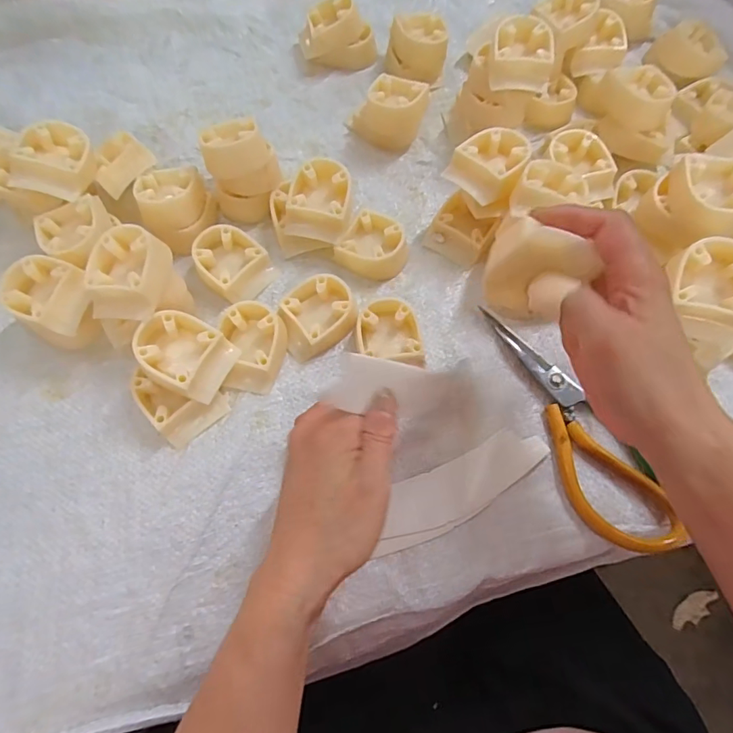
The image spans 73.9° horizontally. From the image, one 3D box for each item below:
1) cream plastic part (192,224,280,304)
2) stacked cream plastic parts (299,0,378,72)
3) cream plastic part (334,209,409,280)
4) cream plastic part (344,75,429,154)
[{"bbox_3d":[-0.103,-0.080,0.373,0.047,0.019,0.058,-41,73,-15],"label":"cream plastic part"},{"bbox_3d":[-0.027,-0.316,0.462,0.070,0.038,0.051,-3,68,-1],"label":"stacked cream plastic parts"},{"bbox_3d":[0.007,-0.095,0.383,0.050,0.020,0.048,25,70,10],"label":"cream plastic part"},{"bbox_3d":[0.018,-0.222,0.424,0.060,0.039,0.046,22,69,8],"label":"cream plastic part"}]

